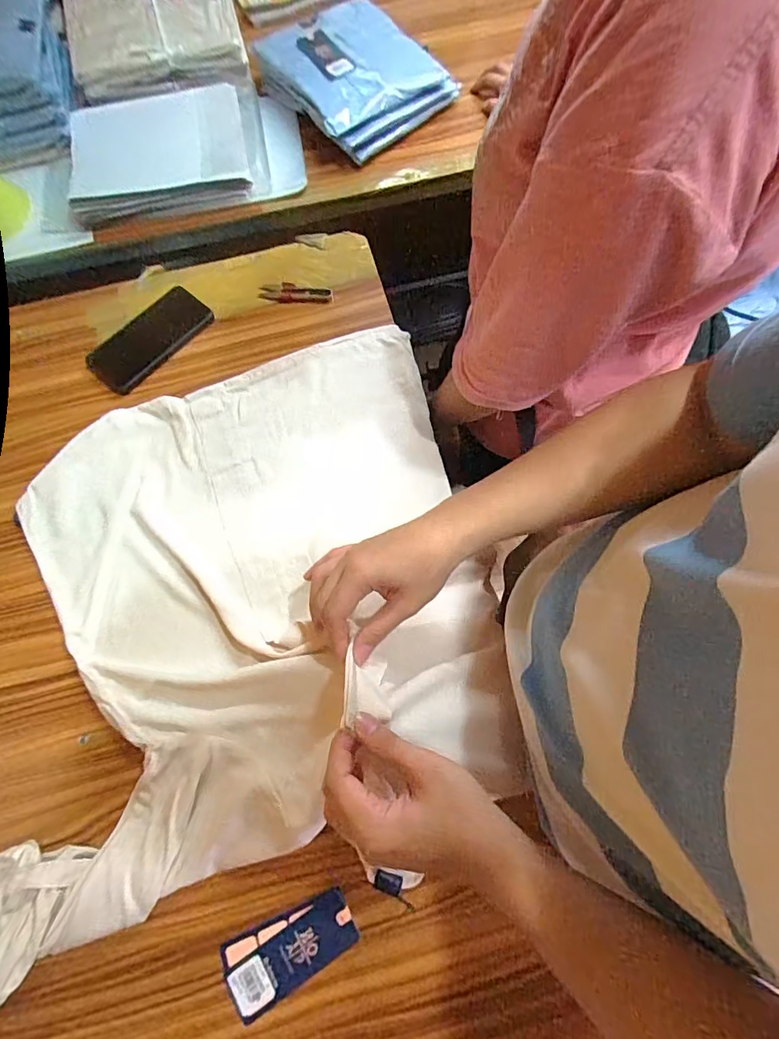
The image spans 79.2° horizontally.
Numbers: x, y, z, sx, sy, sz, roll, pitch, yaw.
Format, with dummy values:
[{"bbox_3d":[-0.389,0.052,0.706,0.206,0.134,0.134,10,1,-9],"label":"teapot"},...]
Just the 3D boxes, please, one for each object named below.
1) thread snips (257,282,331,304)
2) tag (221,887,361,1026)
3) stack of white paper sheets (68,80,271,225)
[{"bbox_3d":[-0.133,-0.318,0.663,0.099,0.008,0.029,9,71,4],"label":"thread snips"},{"bbox_3d":[-0.090,0.383,0.423,0.117,0.004,0.056,-30,73,-9],"label":"tag"},{"bbox_3d":[-0.341,-0.561,0.706,0.303,0.042,0.222,-14,76,-3],"label":"stack of white paper sheets"}]

